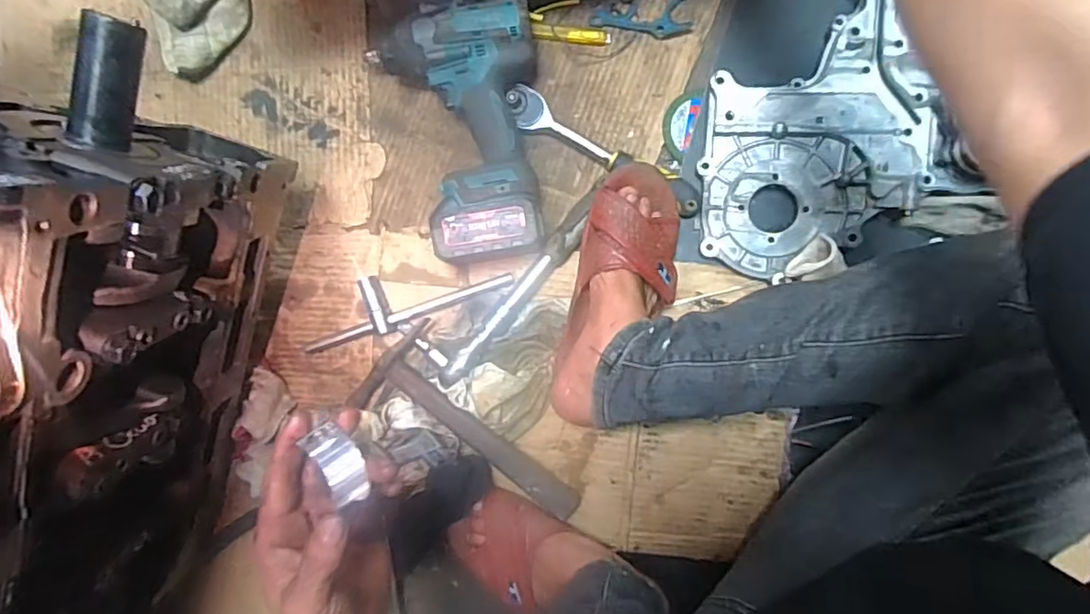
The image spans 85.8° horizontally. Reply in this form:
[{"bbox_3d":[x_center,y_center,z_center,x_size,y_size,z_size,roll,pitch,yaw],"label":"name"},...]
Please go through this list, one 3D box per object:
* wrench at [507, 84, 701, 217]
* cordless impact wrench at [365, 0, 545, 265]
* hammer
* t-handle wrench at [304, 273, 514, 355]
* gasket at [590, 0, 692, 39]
[{"bbox_3d":[0.065,-0.175,0.648,0.242,0.039,0.051,32,92,1],"label":"wrench"},{"bbox_3d":[-0.081,-0.179,0.628,0.167,0.083,0.272,-10,91,1],"label":"cordless impact wrench"},{"bbox_3d":[-0.083,0.149,0.636,0.264,0.023,0.111,42,91,0],"label":"hammer"},{"bbox_3d":[-0.159,-0.010,0.664,0.241,0.029,0.064,-15,90,1],"label":"t-handle wrench"},{"bbox_3d":[0.108,-0.330,0.663,0.108,0.006,0.060,-5,80,6],"label":"gasket"}]

